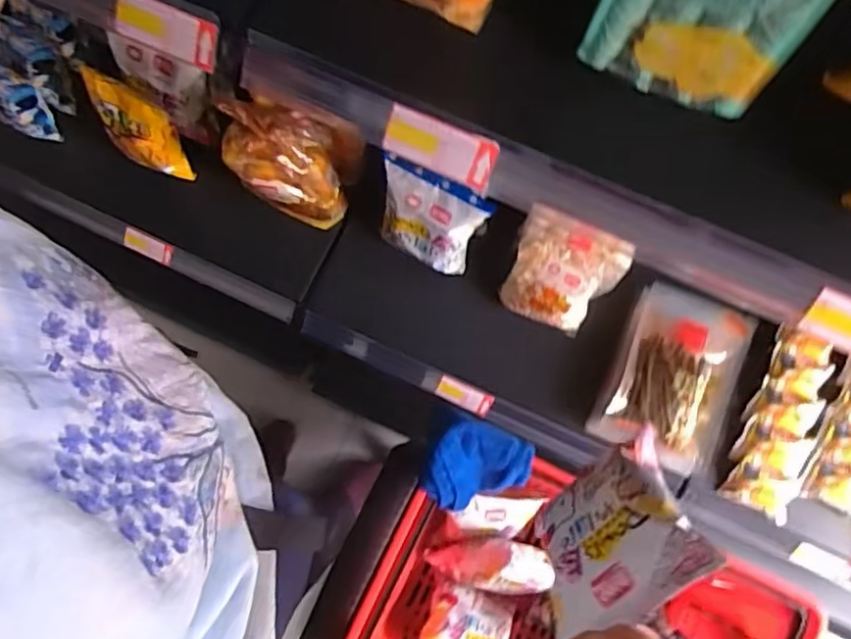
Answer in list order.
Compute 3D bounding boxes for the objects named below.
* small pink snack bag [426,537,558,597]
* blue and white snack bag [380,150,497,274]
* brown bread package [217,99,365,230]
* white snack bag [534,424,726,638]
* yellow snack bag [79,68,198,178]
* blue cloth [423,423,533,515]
[{"bbox_3d":[0.082,0.336,0.870,0.179,0.111,0.073,-5,75,30],"label":"small pink snack bag"},{"bbox_3d":[0.002,-0.153,1.035,0.171,0.212,0.084,25,77,4],"label":"blue and white snack bag"},{"bbox_3d":[-0.206,-0.255,1.006,0.184,0.305,0.125,10,77,1],"label":"brown bread package"},{"bbox_3d":[0.137,0.154,0.478,0.114,0.146,0.034,-40,111,16],"label":"white snack bag"},{"bbox_3d":[-0.469,-0.314,1.053,0.140,0.176,0.079,43,79,8],"label":"yellow snack bag"},{"bbox_3d":[0.061,0.184,0.783,0.119,0.059,0.103,18,77,3],"label":"blue cloth"}]

